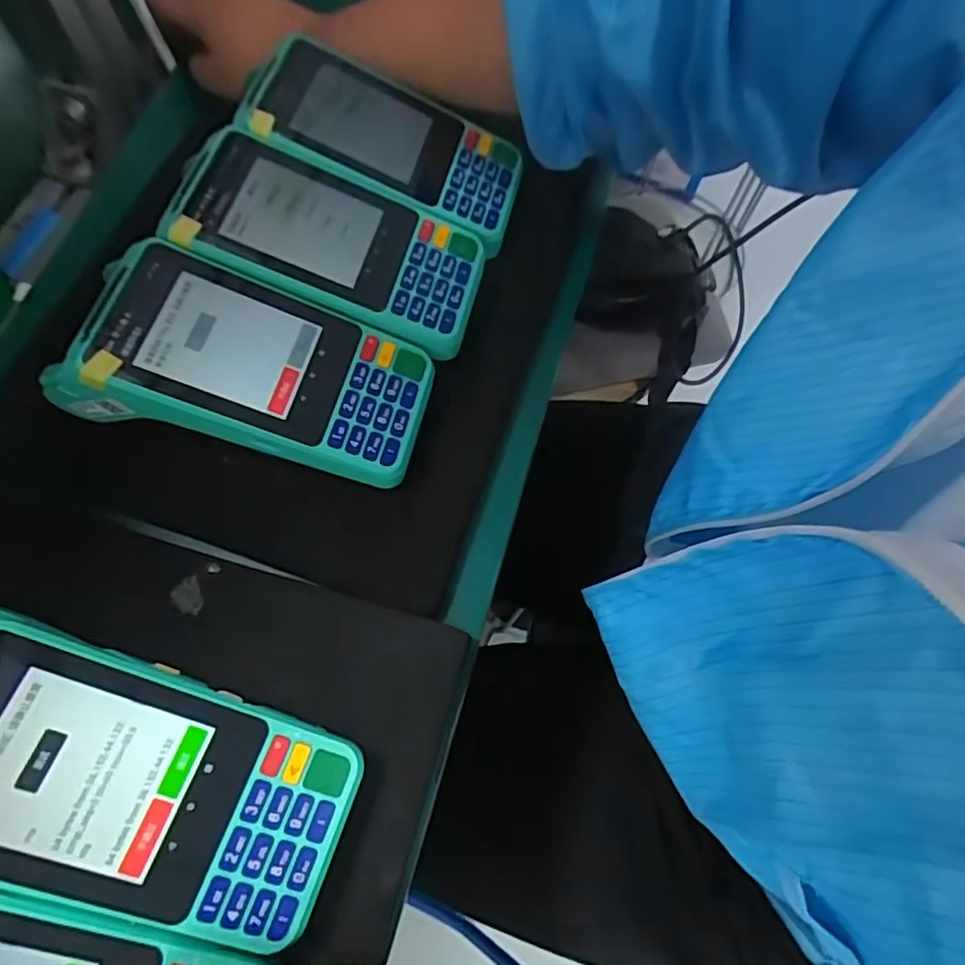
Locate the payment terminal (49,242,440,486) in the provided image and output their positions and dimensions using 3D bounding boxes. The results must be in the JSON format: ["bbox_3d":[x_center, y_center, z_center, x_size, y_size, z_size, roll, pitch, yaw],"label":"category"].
[{"bbox_3d":[-0.105,-0.051,0.295,0.151,0.043,0.083,19,69,-14],"label":"payment terminal"}]

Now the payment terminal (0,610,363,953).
[{"bbox_3d":[-0.127,0.106,0.222,0.154,0.061,0.077,17,68,4],"label":"payment terminal"}]

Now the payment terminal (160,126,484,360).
[{"bbox_3d":[-0.074,-0.117,0.318,0.141,0.068,0.080,13,68,2],"label":"payment terminal"}]

